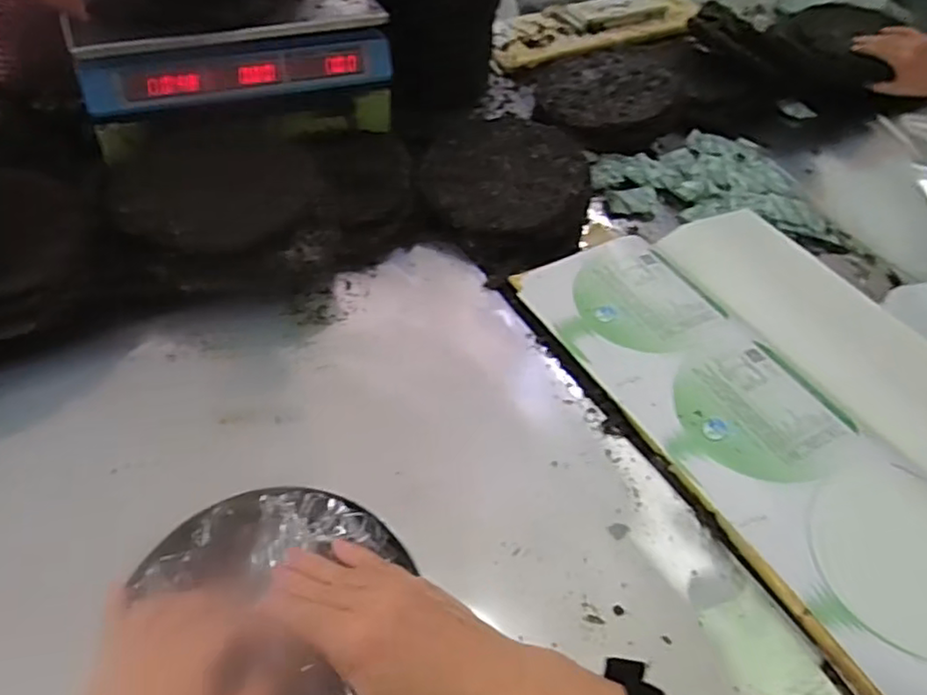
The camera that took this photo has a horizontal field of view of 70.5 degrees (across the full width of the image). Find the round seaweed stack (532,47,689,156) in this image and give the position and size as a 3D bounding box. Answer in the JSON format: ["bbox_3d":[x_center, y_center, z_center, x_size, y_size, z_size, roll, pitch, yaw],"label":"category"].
[{"bbox_3d":[0.215,-0.368,0.958,0.204,0.074,0.186,3,46,-3],"label":"round seaweed stack"}]

